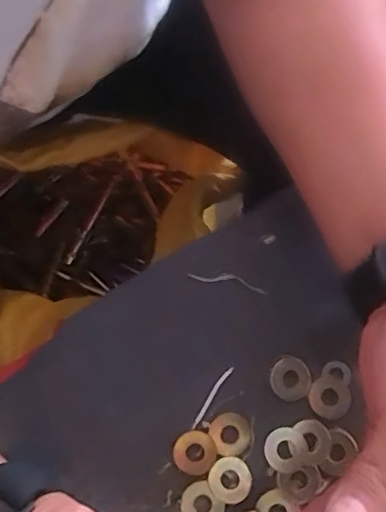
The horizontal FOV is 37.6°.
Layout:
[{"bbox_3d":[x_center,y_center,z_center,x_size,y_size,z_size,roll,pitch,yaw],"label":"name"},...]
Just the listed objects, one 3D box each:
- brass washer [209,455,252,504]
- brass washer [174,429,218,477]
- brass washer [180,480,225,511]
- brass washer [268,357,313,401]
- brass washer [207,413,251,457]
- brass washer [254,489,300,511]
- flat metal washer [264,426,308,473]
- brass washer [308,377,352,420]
[{"bbox_3d":[0.021,0.127,0.321,0.023,0.004,0.025,0,78,-1],"label":"brass washer"},{"bbox_3d":[0.001,0.111,0.320,0.023,0.004,0.024,0,78,-1],"label":"brass washer"},{"bbox_3d":[0.004,0.141,0.318,0.022,0.004,0.024,-38,81,-9],"label":"brass washer"},{"bbox_3d":[0.057,0.072,0.332,0.024,0.004,0.025,0,78,-1],"label":"brass washer"},{"bbox_3d":[0.021,0.102,0.325,0.022,0.004,0.024,1,86,-9],"label":"brass washer"},{"bbox_3d":[0.046,0.144,0.317,0.023,0.004,0.022,36,79,6],"label":"brass washer"},{"bbox_3d":[0.053,0.111,0.324,0.024,0.004,0.023,0,78,-1],"label":"flat metal washer"},{"bbox_3d":[0.080,0.085,0.334,0.025,0.004,0.021,18,78,2],"label":"brass washer"}]

